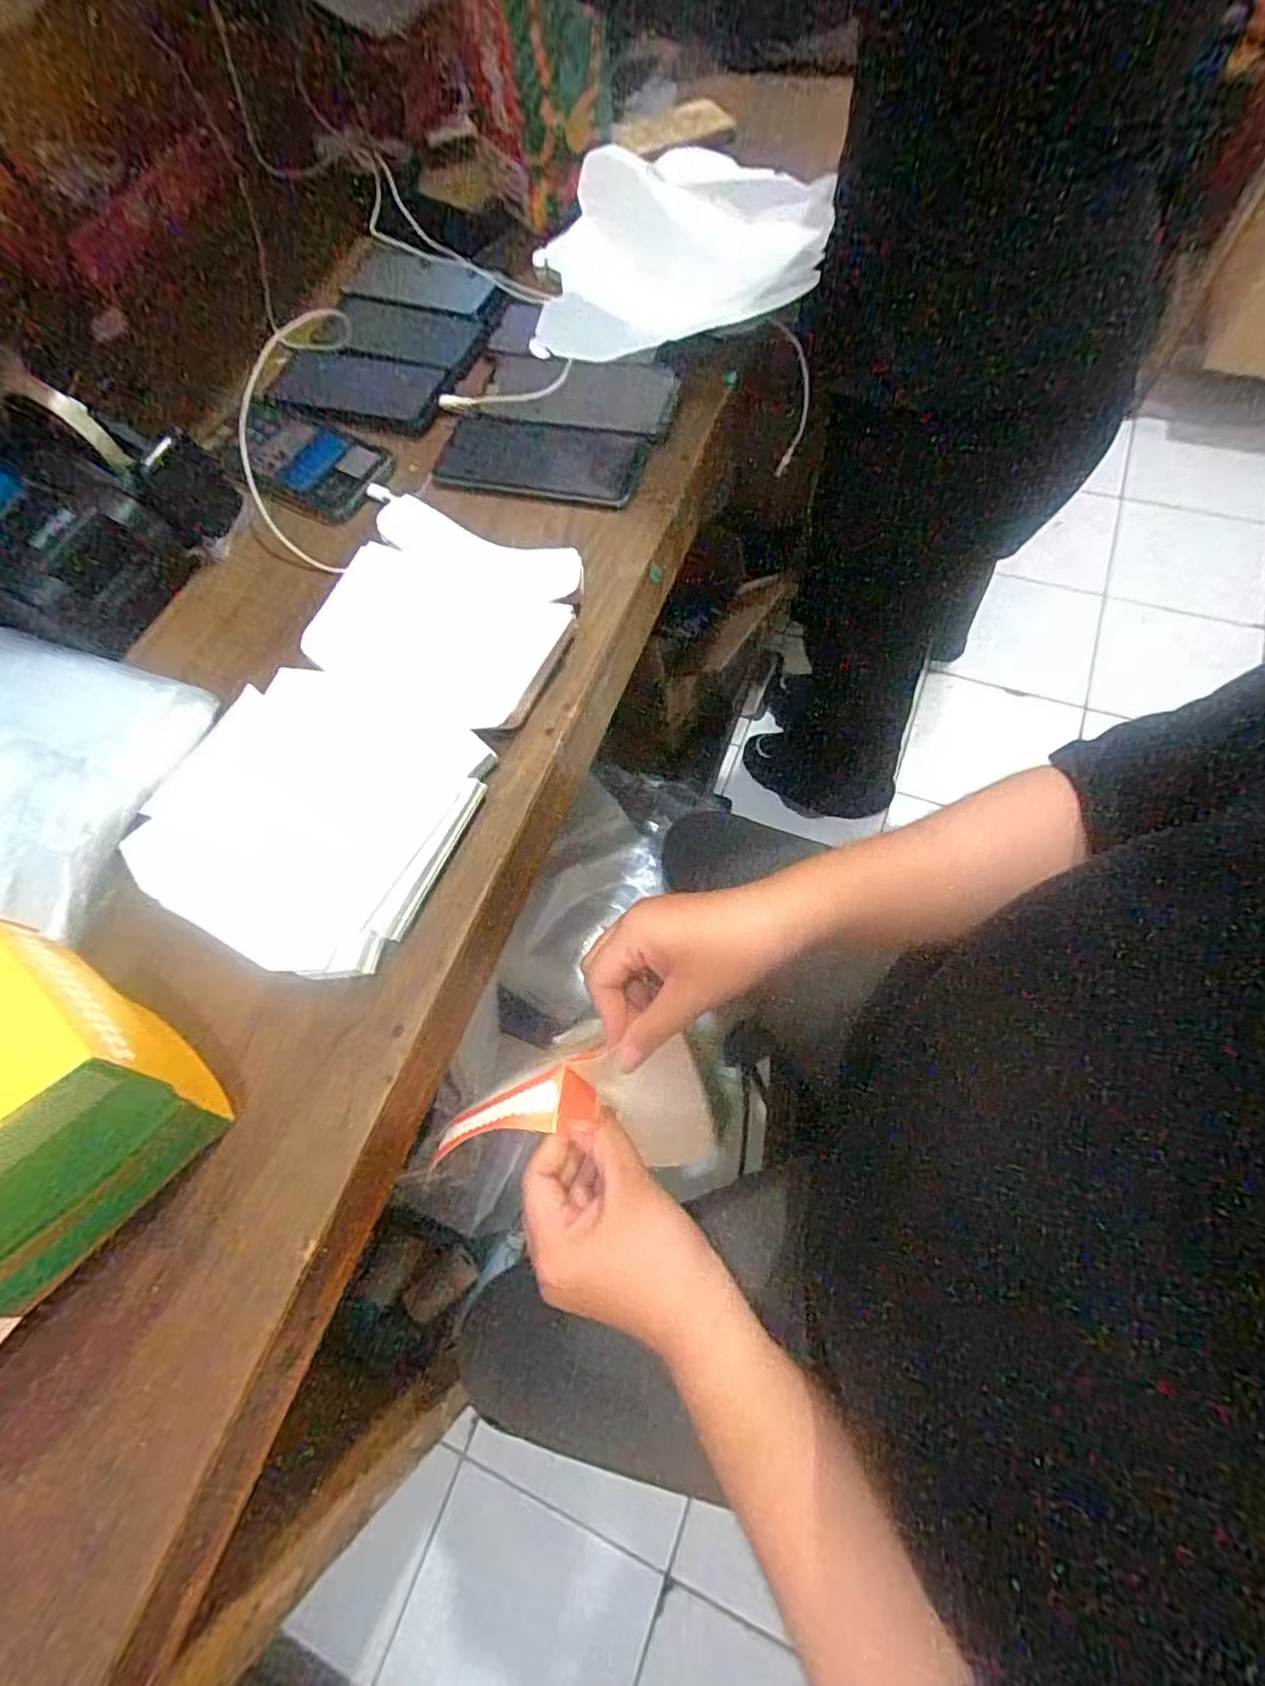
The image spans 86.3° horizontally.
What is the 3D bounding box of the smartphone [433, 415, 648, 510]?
[{"bbox_3d":[-0.075,-0.320,0.564,0.167,0.014,0.094,12,68,11],"label":"smartphone"}]

